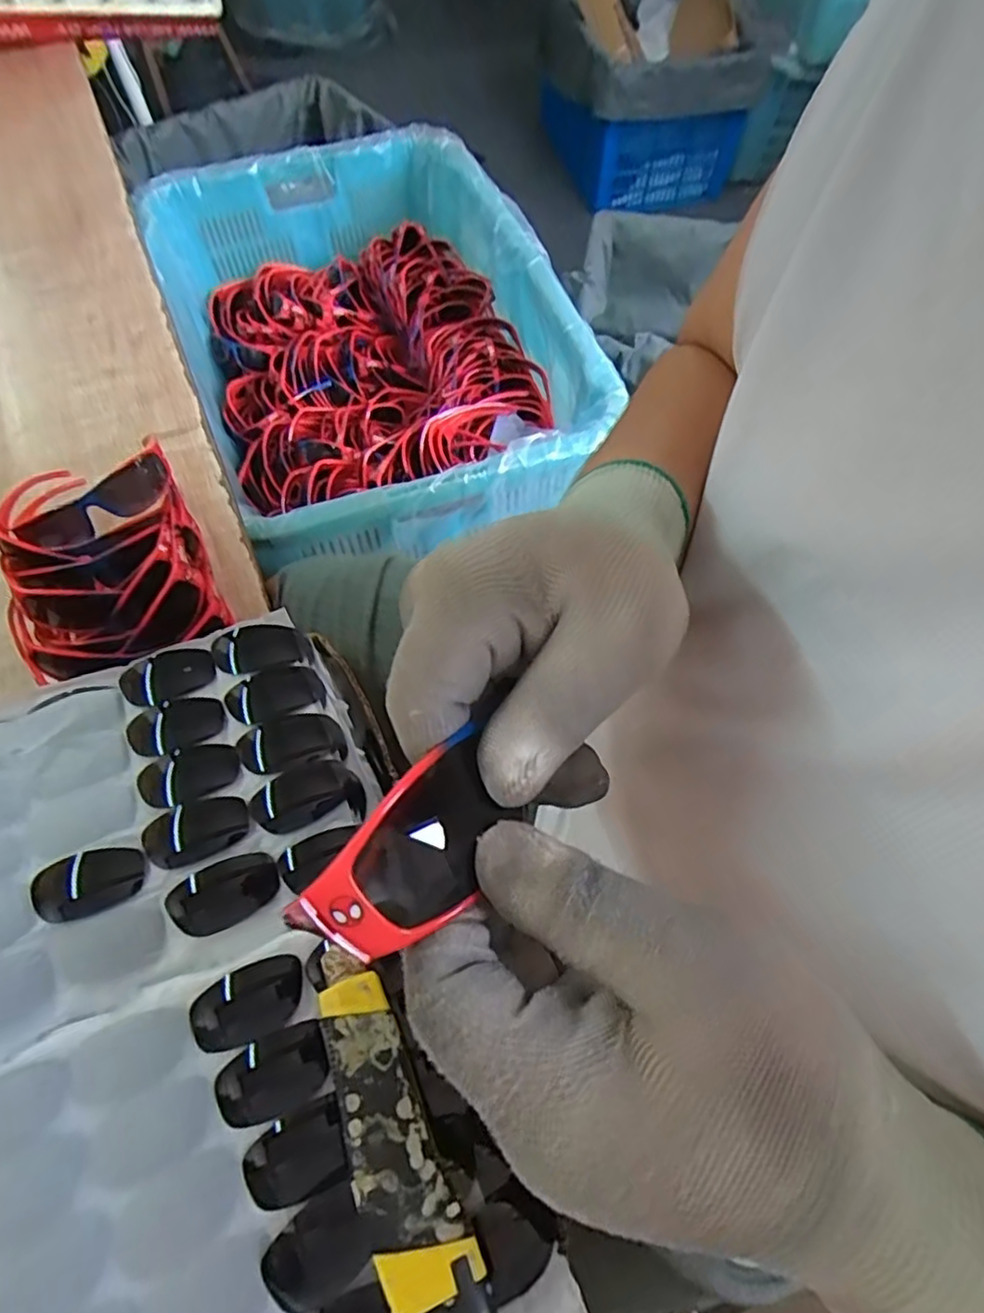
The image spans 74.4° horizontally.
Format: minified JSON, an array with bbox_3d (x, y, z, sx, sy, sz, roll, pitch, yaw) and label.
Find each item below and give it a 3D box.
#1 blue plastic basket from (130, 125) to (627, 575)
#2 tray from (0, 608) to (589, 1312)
[{"bbox_3d":[-0.157,-0.418,0.877,0.469,0.203,0.708,-21,65,-11],"label":"blue plastic basket"},{"bbox_3d":[-0.172,0.175,0.326,0.294,0.050,0.392,-20,65,-11],"label":"tray"}]

